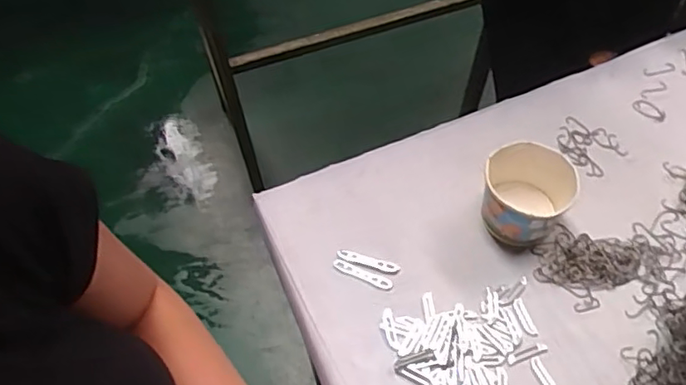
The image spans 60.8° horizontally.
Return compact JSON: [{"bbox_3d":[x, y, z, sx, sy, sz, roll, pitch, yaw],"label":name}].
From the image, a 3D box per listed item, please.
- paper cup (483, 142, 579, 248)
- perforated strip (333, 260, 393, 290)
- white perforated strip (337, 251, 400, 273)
[{"bbox_3d":[0.192,0.005,0.617,0.090,0.073,0.088,-1,56,2],"label":"paper cup"},{"bbox_3d":[0.021,0.087,0.616,0.066,0.006,0.011,20,59,16],"label":"perforated strip"},{"bbox_3d":[0.027,0.073,0.622,0.066,0.004,0.013,13,64,14],"label":"white perforated strip"}]

